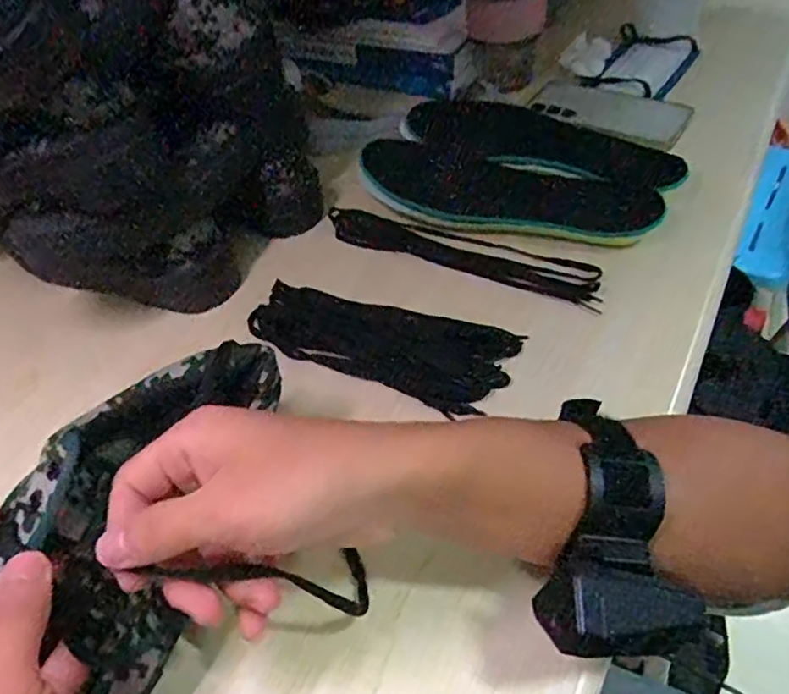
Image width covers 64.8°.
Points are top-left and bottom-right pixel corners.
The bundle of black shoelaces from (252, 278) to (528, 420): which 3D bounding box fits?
[{"bbox_3d":[-0.013,-0.004,0.449,0.192,0.012,0.074,13,50,17],"label":"bundle of black shoelaces"}]

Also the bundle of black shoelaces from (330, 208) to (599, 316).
[{"bbox_3d":[0.053,-0.080,0.523,0.237,0.013,0.041,17,52,21],"label":"bundle of black shoelaces"}]

